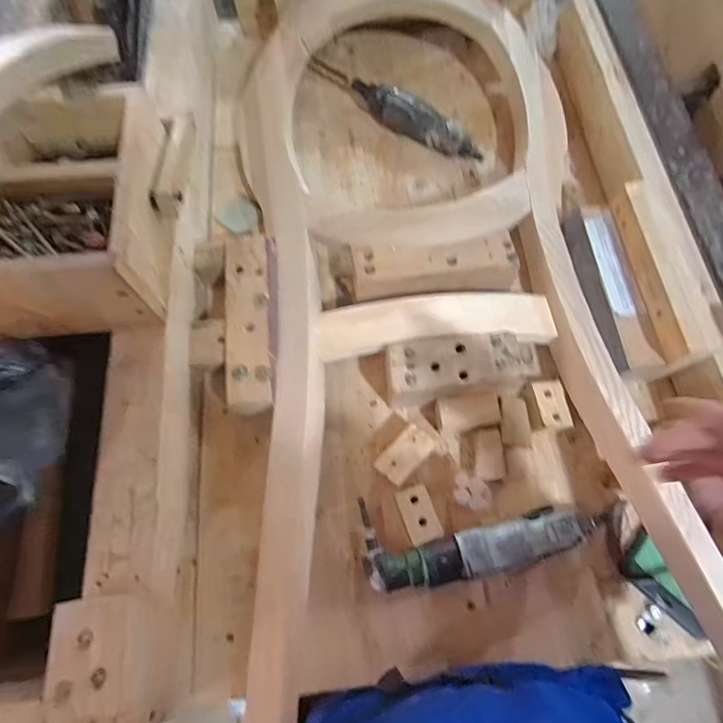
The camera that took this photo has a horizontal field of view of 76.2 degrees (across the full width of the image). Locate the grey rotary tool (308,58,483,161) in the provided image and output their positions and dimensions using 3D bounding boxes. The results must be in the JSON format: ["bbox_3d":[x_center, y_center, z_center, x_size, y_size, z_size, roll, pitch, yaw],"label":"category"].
[{"bbox_3d":[0.040,-0.395,0.704,0.320,0.041,0.051,37,73,13],"label":"grey rotary tool"}]

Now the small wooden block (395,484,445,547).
[{"bbox_3d":[0.062,0.166,0.498,0.034,0.026,0.058,-18,70,-7],"label":"small wooden block"}]

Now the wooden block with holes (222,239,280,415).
[{"bbox_3d":[-0.129,-0.046,0.559,0.062,0.049,0.226,-6,69,-2],"label":"wooden block with holes"}]

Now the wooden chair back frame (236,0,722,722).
[{"bbox_3d":[0.086,-0.155,0.555,0.467,0.110,0.957,-5,69,-2],"label":"wooden chair back frame"}]

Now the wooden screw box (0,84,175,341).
[{"bbox_3d":[-0.351,-0.150,0.448,0.290,0.105,0.234,-6,69,-2],"label":"wooden screw box"}]

